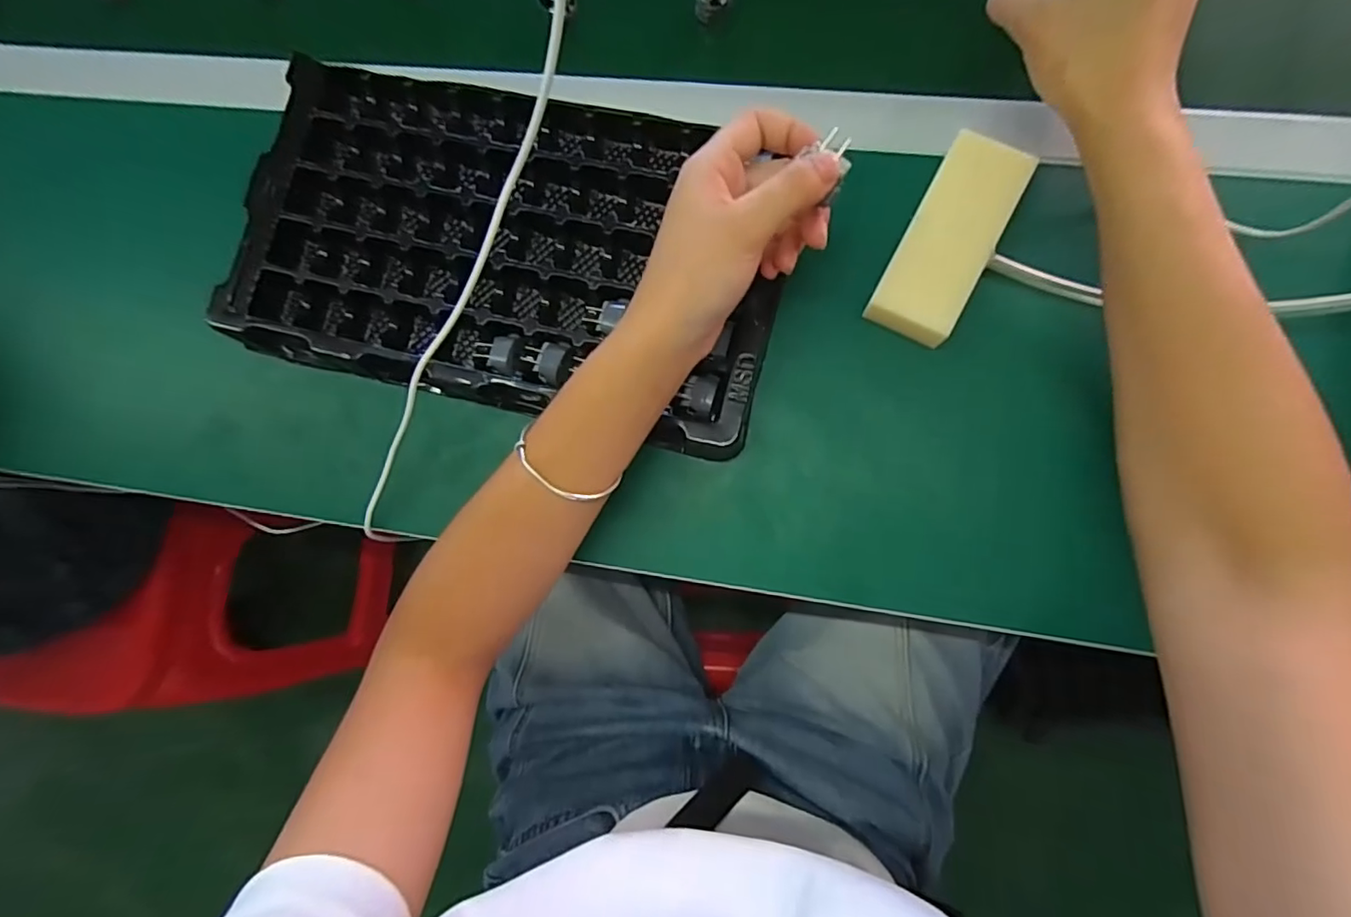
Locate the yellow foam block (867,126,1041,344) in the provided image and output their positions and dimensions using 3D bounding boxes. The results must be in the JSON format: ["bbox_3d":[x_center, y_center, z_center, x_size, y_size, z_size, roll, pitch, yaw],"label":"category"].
[{"bbox_3d":[0.166,-0.132,0.346,0.049,0.024,0.120,27,88,8],"label":"yellow foam block"}]

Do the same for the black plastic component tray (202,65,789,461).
[{"bbox_3d":[-0.109,-0.138,0.376,0.352,0.034,0.202,14,86,7],"label":"black plastic component tray"}]

